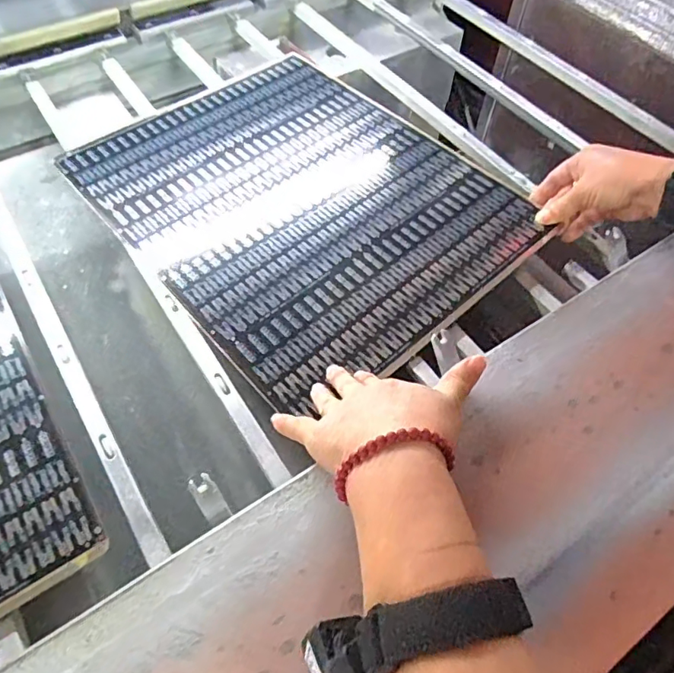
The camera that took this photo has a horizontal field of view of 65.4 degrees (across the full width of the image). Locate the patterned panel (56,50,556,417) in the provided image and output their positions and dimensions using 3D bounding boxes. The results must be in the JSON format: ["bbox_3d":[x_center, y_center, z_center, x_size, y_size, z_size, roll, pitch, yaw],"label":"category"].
[{"bbox_3d":[-0.046,-0.161,0.568,0.342,0.009,0.453,-36,63,-21],"label":"patterned panel"}]

